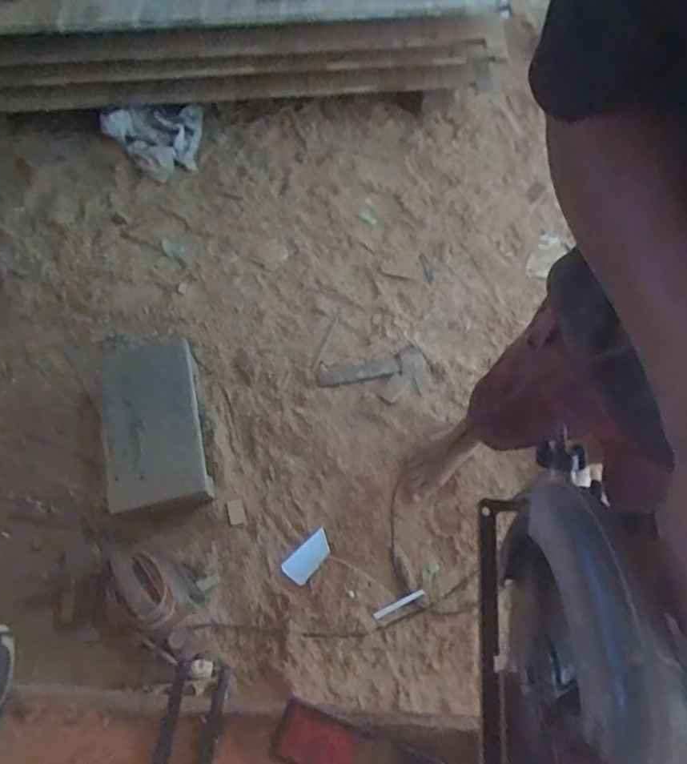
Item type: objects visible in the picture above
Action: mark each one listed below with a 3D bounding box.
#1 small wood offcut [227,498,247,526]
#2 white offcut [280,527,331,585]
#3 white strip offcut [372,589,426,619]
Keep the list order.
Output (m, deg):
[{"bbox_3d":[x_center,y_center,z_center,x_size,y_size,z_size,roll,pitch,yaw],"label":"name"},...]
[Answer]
[{"bbox_3d":[-0.228,0.277,1.166,0.035,0.006,0.051,-17,86,-5],"label":"small wood offcut"},{"bbox_3d":[-0.072,0.364,1.141,0.055,0.005,0.112,41,73,14],"label":"white offcut"},{"bbox_3d":[0.113,0.447,1.104,0.110,0.004,0.012,-24,71,-10],"label":"white strip offcut"}]

